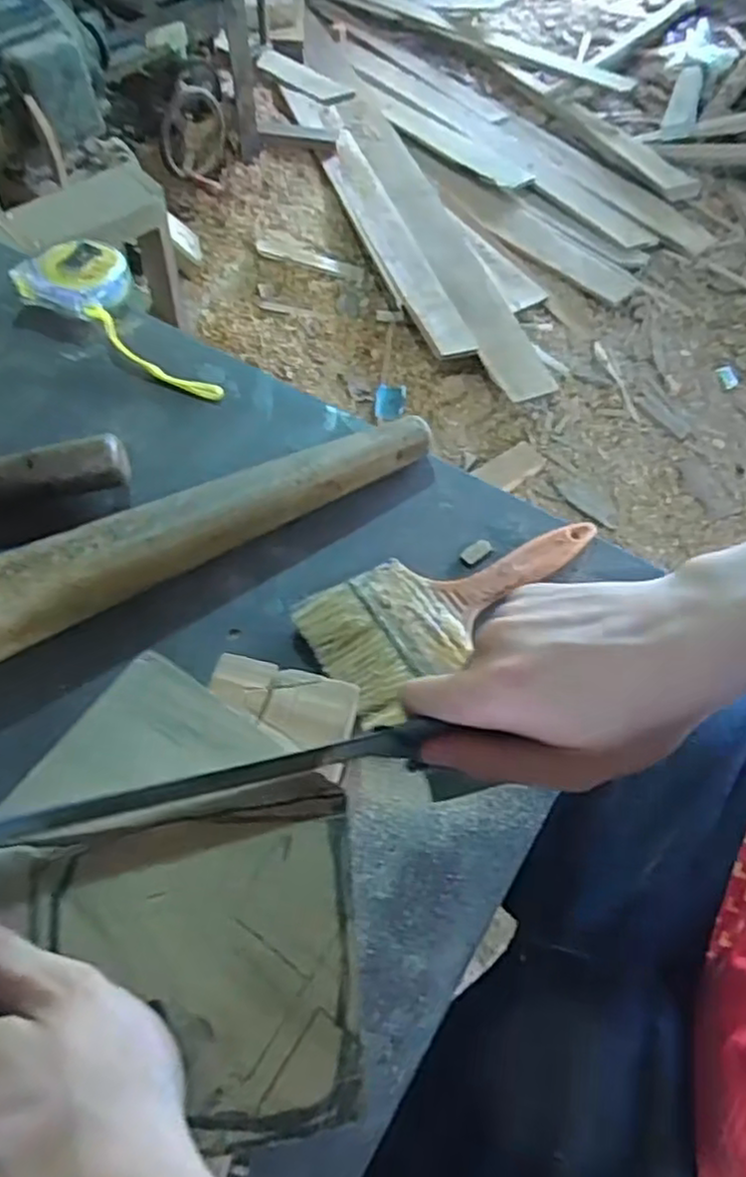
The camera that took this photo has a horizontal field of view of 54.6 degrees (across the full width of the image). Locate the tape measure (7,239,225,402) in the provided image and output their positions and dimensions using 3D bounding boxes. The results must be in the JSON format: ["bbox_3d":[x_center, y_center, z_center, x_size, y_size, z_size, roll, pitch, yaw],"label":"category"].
[{"bbox_3d":[-0.178,-0.205,0.533,0.192,0.029,0.064,32,62,18],"label":"tape measure"}]

